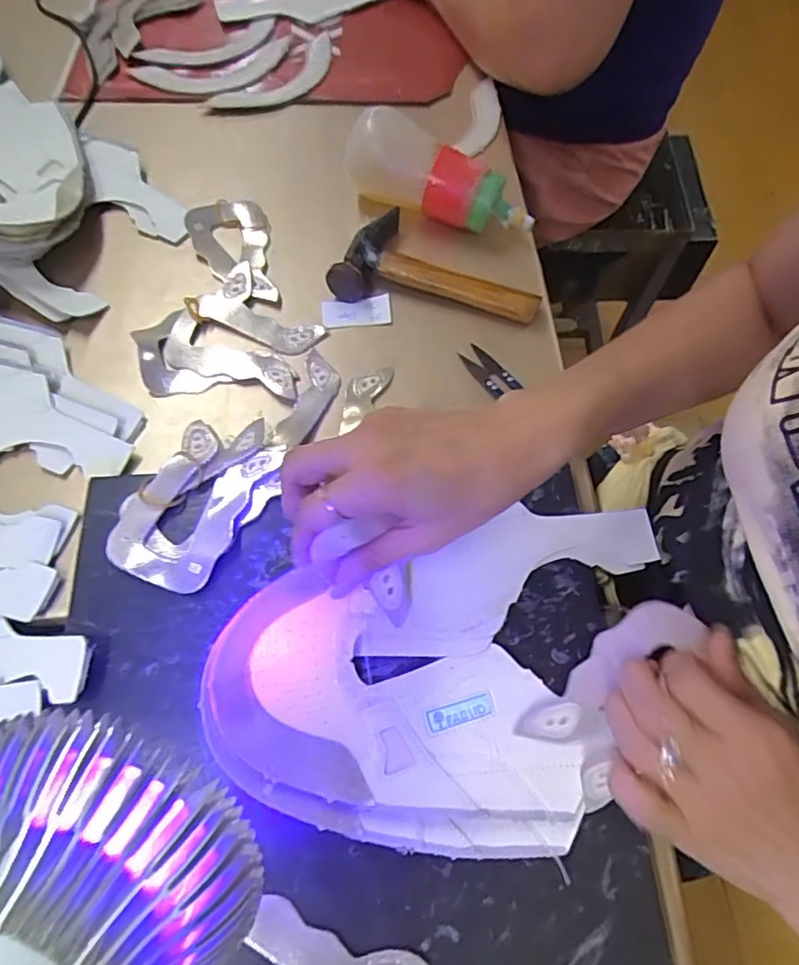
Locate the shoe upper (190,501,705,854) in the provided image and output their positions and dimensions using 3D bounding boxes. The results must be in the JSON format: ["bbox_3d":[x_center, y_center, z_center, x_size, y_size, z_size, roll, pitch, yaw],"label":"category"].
[{"bbox_3d":[0.041,0.099,0.293,0.253,0.056,0.158,-19,68,-11],"label":"shoe upper"}]

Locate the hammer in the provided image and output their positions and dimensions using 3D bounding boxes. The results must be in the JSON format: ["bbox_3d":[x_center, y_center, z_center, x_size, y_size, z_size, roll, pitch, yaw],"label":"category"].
[{"bbox_3d":[0.031,-0.172,0.463,0.160,0.028,0.074,10,65,2],"label":"hammer"}]

